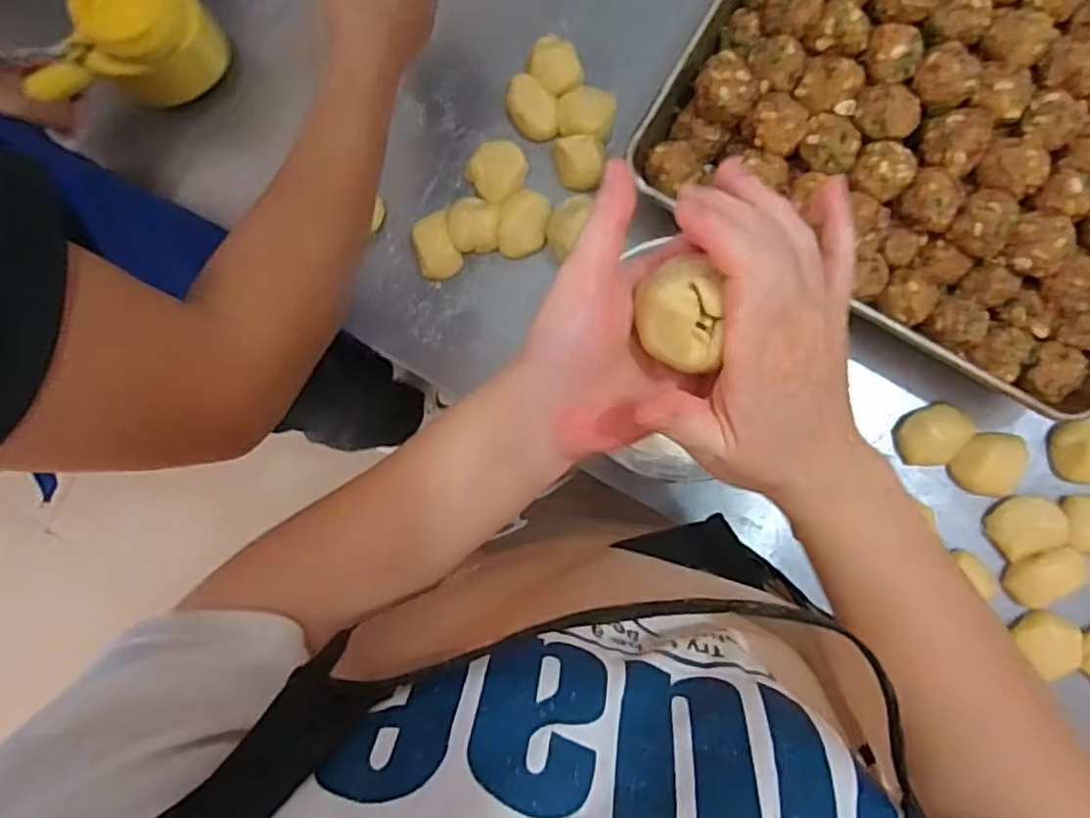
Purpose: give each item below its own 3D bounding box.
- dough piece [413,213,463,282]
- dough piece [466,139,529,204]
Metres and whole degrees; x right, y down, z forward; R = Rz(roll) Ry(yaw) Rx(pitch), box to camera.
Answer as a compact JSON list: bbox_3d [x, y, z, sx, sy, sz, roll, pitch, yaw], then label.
[{"bbox_3d":[-0.095,-0.145,0.622,0.035,0.026,0.056,-15,87,6],"label":"dough piece"},{"bbox_3d":[-0.040,-0.210,0.619,0.050,0.022,0.048,0,89,6],"label":"dough piece"}]

